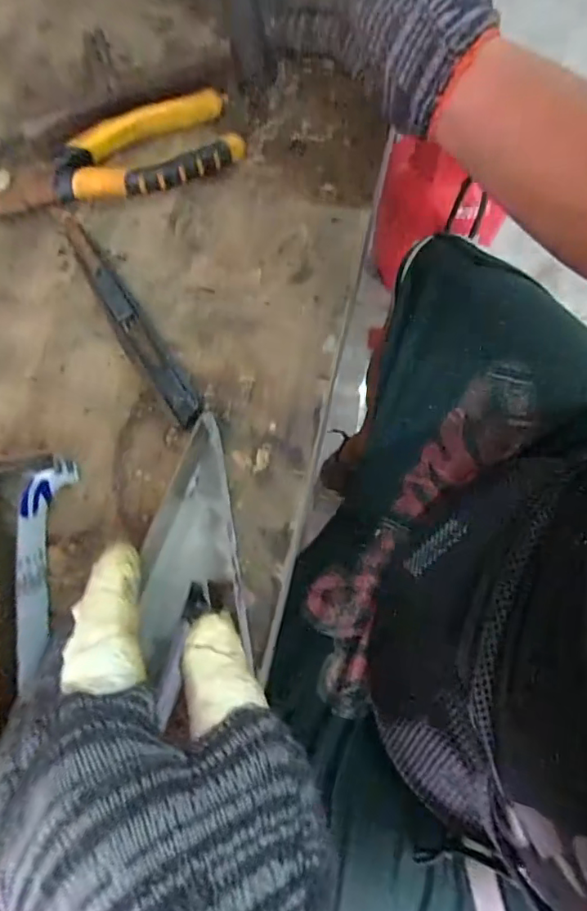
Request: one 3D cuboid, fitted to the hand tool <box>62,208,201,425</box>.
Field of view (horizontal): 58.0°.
[{"bbox_3d":[-0.092,-0.076,0.286,0.018,0.010,0.153,-33,75,-9],"label":"hand tool"}]

